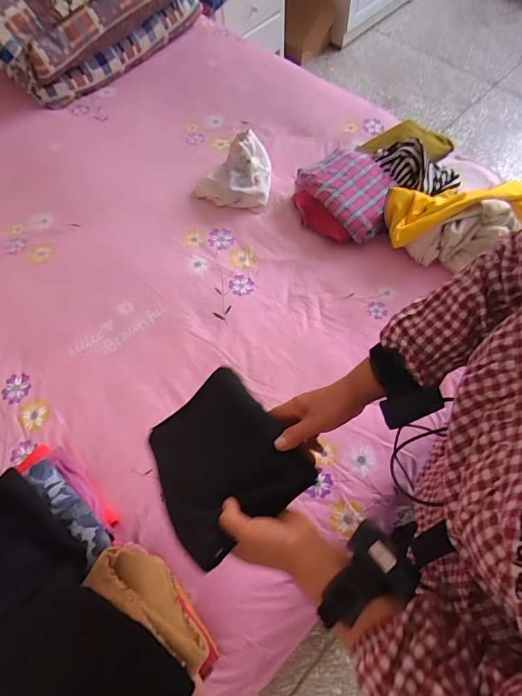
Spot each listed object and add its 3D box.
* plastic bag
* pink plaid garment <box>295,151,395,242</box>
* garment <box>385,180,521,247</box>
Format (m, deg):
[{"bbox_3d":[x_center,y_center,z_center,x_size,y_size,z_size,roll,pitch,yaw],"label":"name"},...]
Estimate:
[{"bbox_3d":[-0.077,-0.490,1.067,0.208,0.105,0.184,5,67,4],"label":"plastic bag"},{"bbox_3d":[0.238,-0.419,1.010,0.198,0.046,0.262,-38,69,-14],"label":"pink plaid garment"},{"bbox_3d":[0.481,-0.337,0.929,0.351,0.083,0.135,-8,65,-1],"label":"garment"}]

